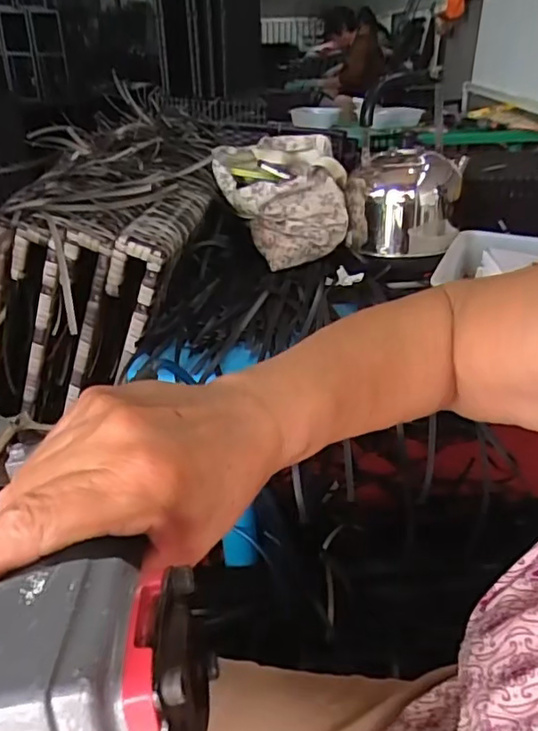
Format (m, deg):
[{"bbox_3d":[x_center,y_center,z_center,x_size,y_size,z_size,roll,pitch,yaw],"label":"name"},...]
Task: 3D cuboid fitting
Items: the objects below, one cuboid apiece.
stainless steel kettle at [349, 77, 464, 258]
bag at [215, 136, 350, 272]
[{"bbox_3d":[0.242,-0.301,1.019,0.188,0.150,0.229,7,32,13],"label":"stainless steel kettle"},{"bbox_3d":[0.020,-0.291,1.022,0.220,0.167,0.234,-4,32,-5],"label":"bag"}]

